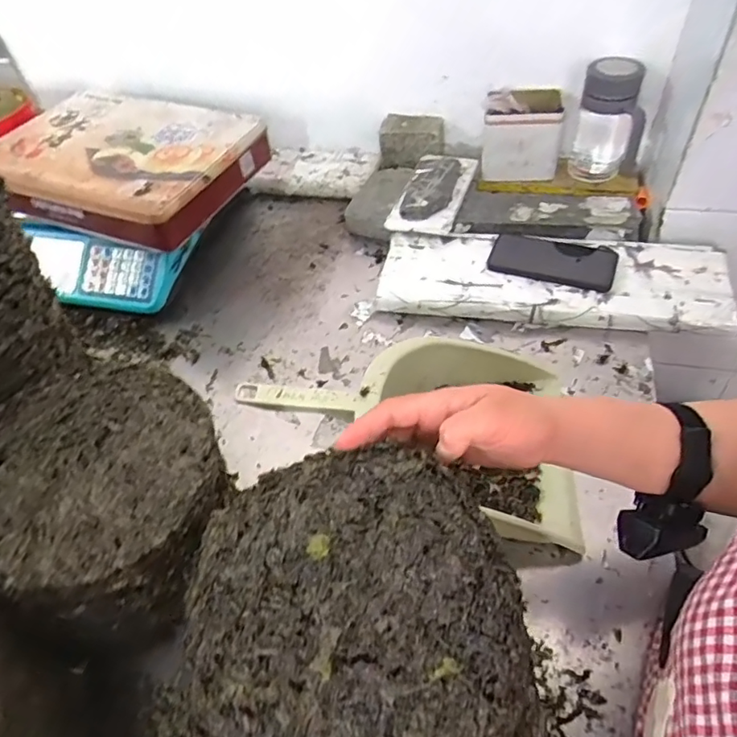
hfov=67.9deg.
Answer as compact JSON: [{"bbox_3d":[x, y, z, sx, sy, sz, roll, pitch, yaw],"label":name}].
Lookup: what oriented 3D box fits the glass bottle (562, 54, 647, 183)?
[{"bbox_3d":[0.363,-0.389,0.851,0.082,0.166,0.095,5,49,10],"label":"glass bottle"}]

